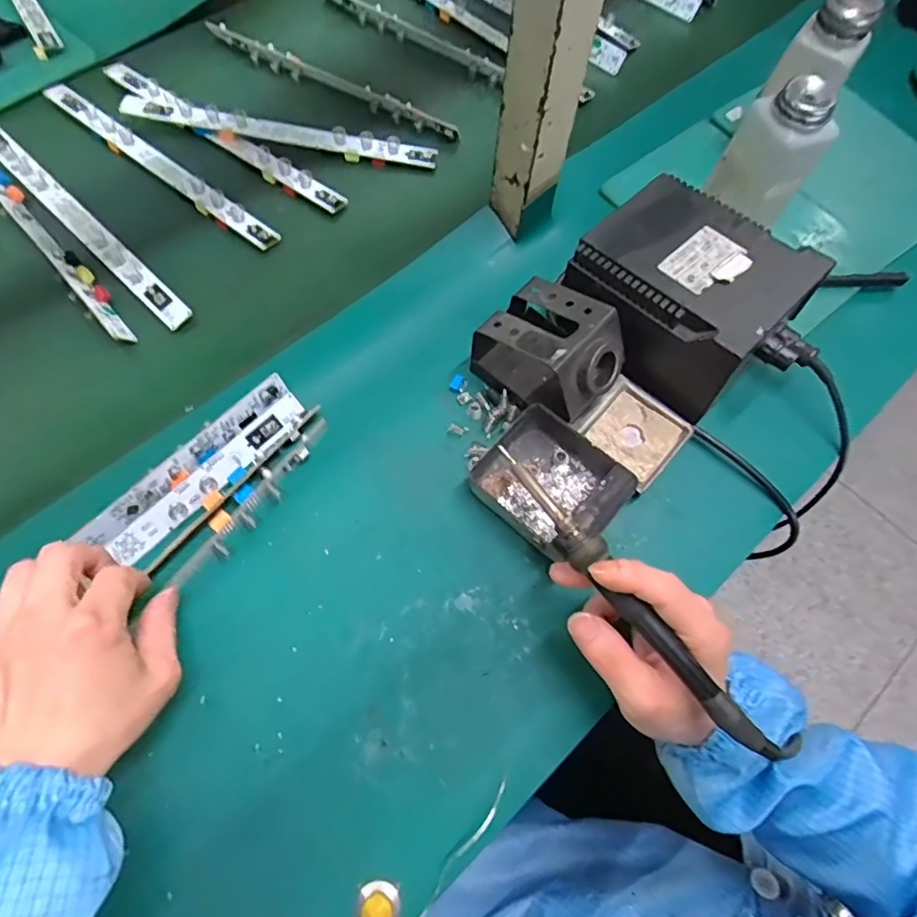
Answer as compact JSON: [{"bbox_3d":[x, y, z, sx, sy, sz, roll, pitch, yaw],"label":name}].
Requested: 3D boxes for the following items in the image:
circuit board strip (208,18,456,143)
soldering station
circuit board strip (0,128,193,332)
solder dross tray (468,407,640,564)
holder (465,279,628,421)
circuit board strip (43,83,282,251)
[{"bbox_3d":[-0.128,-0.380,0.551,0.287,0.014,0.018,28,69,8],"label":"circuit board strip"},{"bbox_3d":[0.163,-0.122,0.412,0.143,0.094,0.117,43,72,14],"label":"soldering station"},{"bbox_3d":[-0.323,-0.202,0.471,0.287,0.004,0.021,42,72,13],"label":"circuit board strip"},{"bbox_3d":[0.063,0.015,0.381,0.094,0.036,0.077,42,72,13],"label":"solder dross tray"},{"bbox_3d":[0.067,-0.076,0.402,0.094,0.071,0.067,42,72,13],"label":"holder"},{"bbox_3d":[-0.275,-0.269,0.500,0.286,0.006,0.025,36,71,11],"label":"circuit board strip"}]

